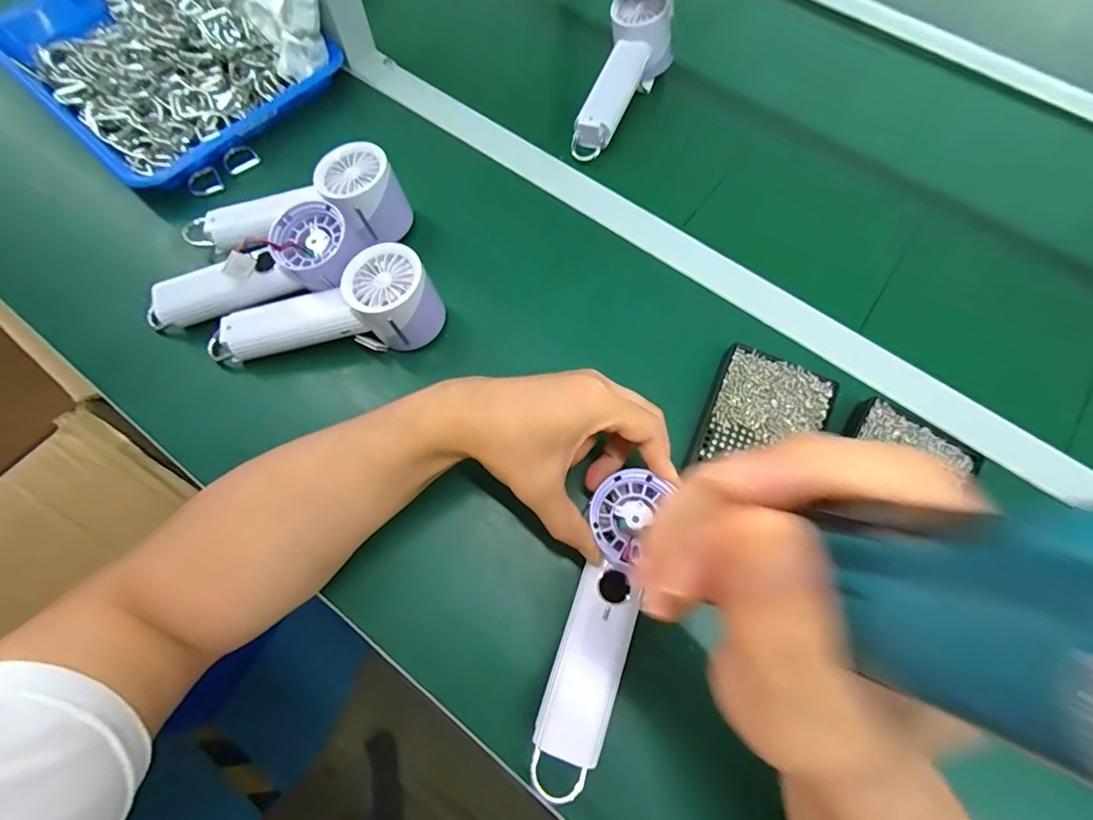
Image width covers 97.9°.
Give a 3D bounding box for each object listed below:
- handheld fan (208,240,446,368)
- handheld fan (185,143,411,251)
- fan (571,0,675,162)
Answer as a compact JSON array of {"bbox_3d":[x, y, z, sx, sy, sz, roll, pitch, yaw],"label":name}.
[{"bbox_3d":[-0.182,-0.082,0.381,0.188,0.054,0.064,-7,70,-3],"label":"handheld fan"},{"bbox_3d":[-0.219,-0.176,0.429,0.190,0.059,0.067,-8,70,10],"label":"handheld fan"},{"bbox_3d":[0.075,-0.343,0.503,0.064,0.060,0.184,25,86,8],"label":"fan"}]

